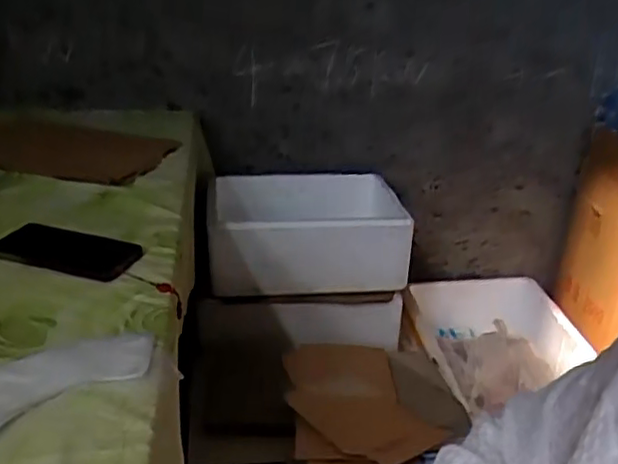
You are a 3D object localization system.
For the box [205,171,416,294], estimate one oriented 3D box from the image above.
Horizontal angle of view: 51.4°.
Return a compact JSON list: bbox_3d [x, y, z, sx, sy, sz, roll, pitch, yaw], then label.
[{"bbox_3d":[-0.009,0.002,1.325,0.400,0.162,0.252,-2,26,-11],"label":"box"}]

